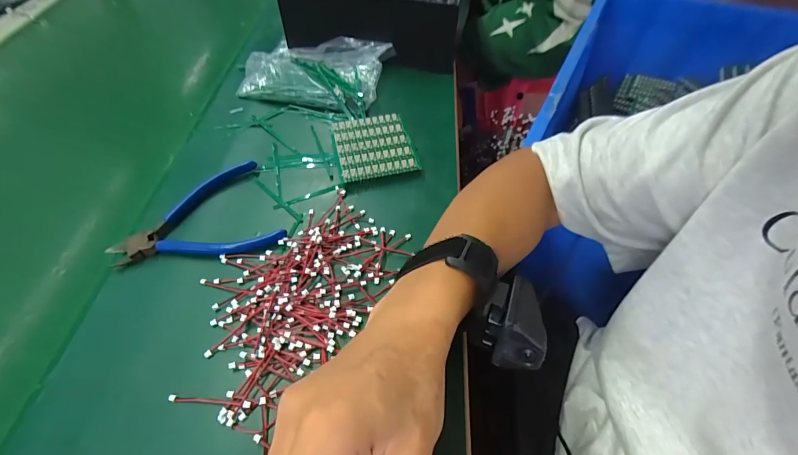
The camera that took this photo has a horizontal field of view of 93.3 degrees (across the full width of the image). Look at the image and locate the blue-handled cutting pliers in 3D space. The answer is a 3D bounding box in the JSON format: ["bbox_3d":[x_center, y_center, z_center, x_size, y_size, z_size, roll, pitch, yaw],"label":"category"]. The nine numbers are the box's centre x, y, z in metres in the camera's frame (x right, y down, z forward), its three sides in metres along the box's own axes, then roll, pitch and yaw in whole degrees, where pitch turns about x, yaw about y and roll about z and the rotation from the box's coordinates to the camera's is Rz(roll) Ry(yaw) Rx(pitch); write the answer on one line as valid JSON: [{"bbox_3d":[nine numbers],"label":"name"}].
[{"bbox_3d":[-0.186,-0.007,0.349,0.140,0.016,0.105,-19,54,-12],"label":"blue-handled cutting pliers"}]

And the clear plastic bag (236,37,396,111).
[{"bbox_3d":[-0.105,-0.198,0.477,0.171,0.033,0.109,12,54,12],"label":"clear plastic bag"}]

